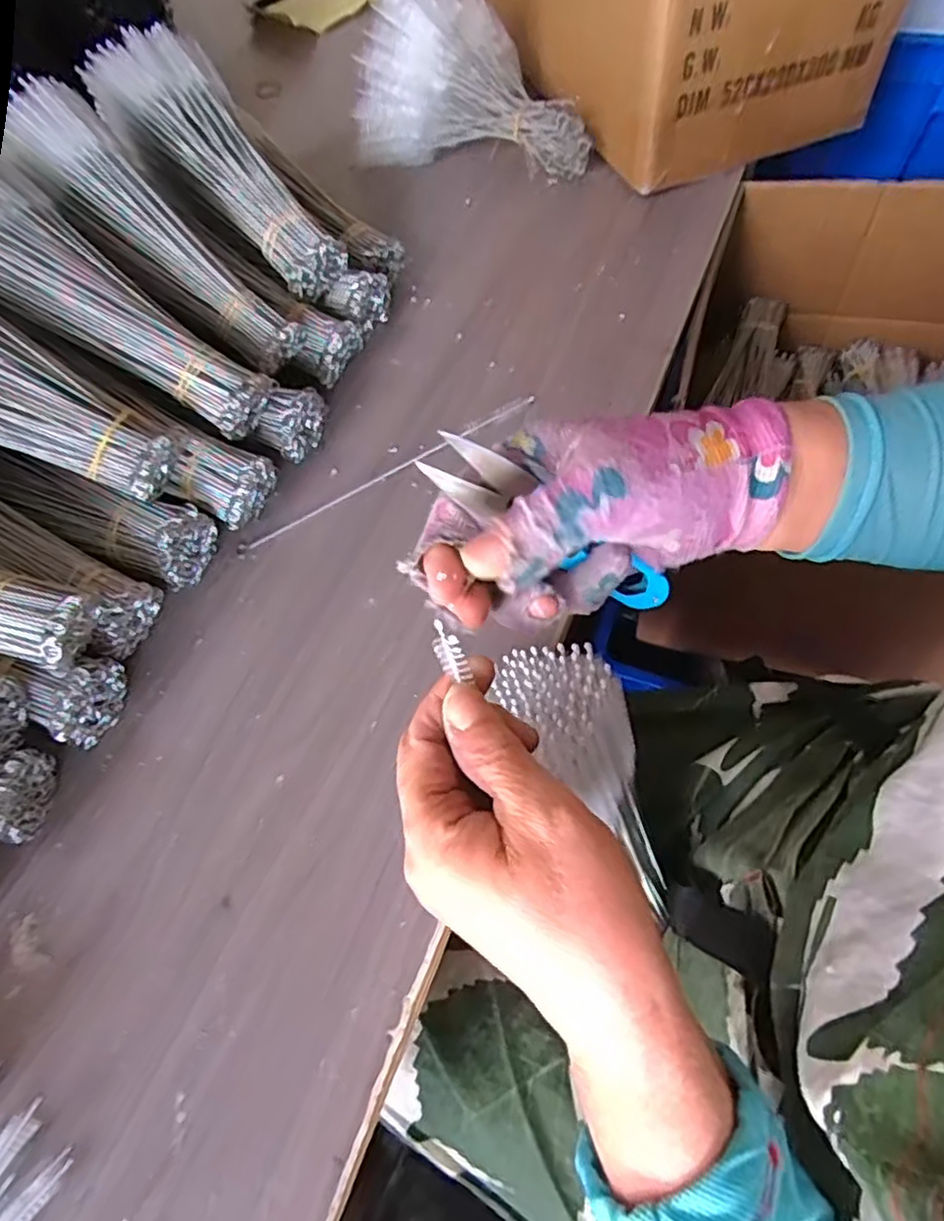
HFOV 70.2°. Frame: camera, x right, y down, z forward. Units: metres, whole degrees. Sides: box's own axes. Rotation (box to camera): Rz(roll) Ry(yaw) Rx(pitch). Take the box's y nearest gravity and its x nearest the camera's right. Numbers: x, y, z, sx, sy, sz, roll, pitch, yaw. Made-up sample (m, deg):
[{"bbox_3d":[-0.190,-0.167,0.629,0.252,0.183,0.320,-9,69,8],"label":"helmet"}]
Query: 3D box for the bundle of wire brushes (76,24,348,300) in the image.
[{"bbox_3d":[-0.185,-0.344,0.521,0.097,0.047,0.240,-41,86,-18],"label":"bundle of wire brushes"}]

